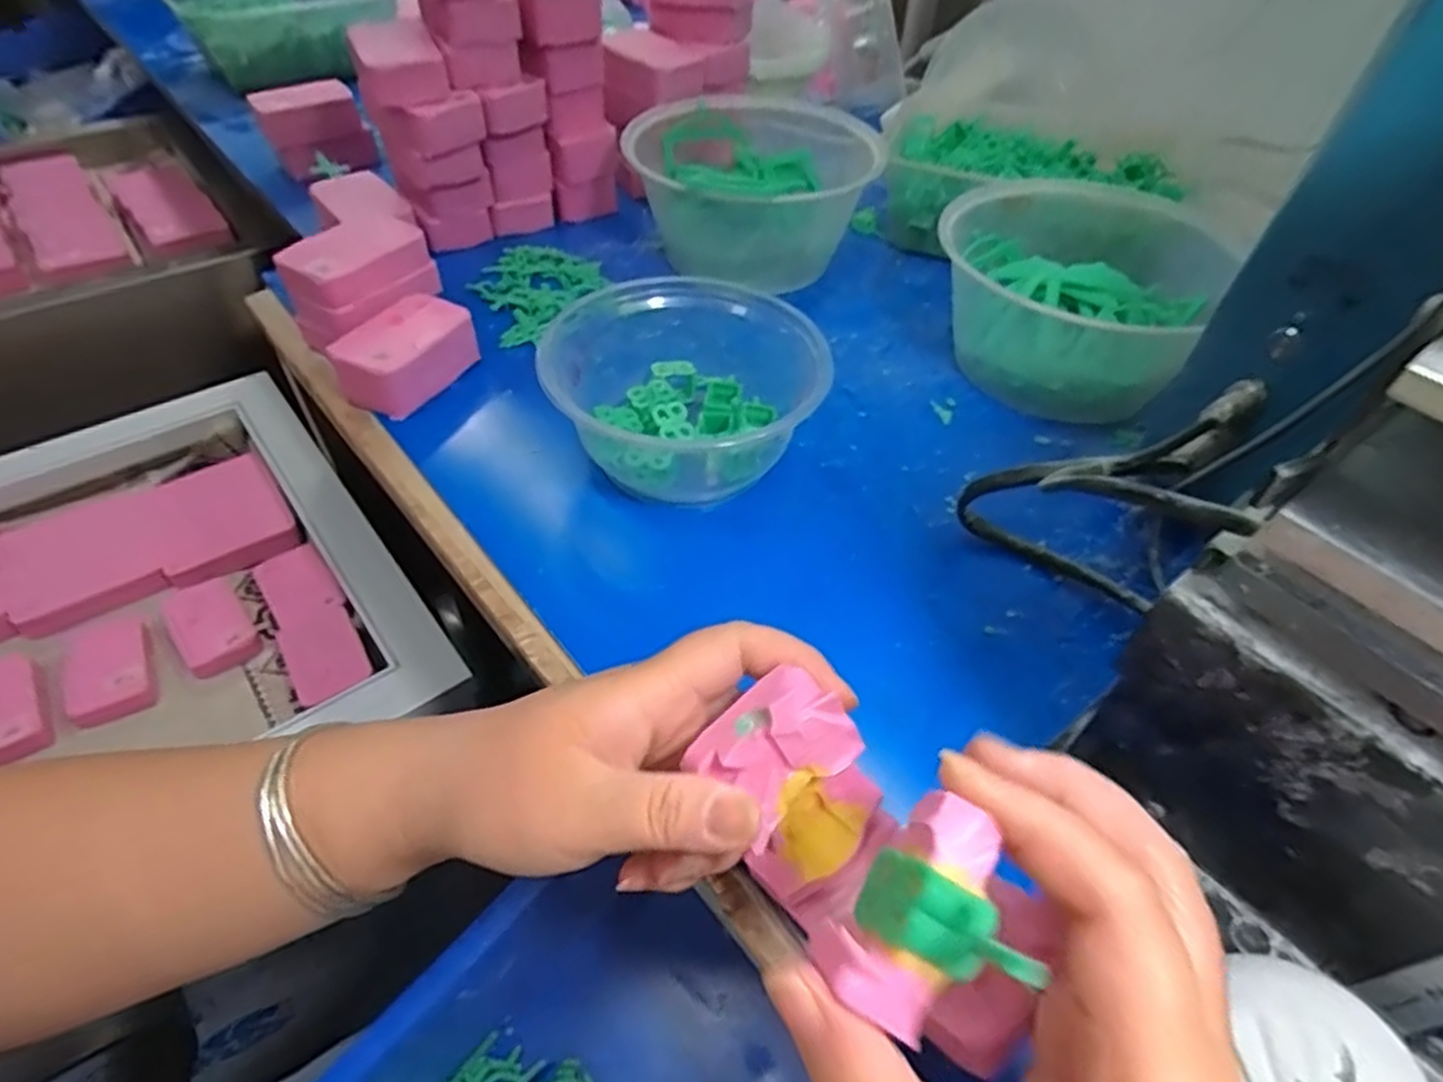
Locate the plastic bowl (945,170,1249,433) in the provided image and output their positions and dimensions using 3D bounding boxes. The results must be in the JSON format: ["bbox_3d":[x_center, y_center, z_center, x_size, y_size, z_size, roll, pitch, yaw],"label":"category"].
[{"bbox_3d":[0.205,-0.145,0.457,0.144,0.077,0.156,1,47,-1],"label":"plastic bowl"}]

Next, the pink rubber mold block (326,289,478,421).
[{"bbox_3d":[-0.176,-0.103,0.430,0.046,0.034,0.071,24,51,18],"label":"pink rubber mold block"}]

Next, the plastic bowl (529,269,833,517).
[{"bbox_3d":[-0.018,-0.083,0.399,0.130,0.061,0.122,6,47,3],"label":"plastic bowl"}]

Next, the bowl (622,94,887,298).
[{"bbox_3d":[0.024,-0.257,0.550,0.147,0.078,0.162,18,49,14],"label":"bowl"}]

